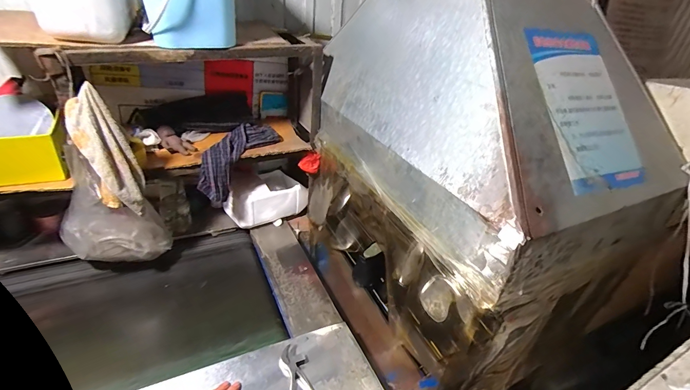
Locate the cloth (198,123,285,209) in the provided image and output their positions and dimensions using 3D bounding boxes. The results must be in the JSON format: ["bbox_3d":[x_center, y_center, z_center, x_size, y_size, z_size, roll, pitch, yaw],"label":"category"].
[{"bbox_3d":[-0.314,-0.121,0.978,0.121,0.113,0.312,15,49,15],"label":"cloth"}]

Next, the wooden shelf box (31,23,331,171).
[{"bbox_3d":[-0.370,-0.279,0.927,0.610,0.310,0.291,-12,36,-25],"label":"wooden shelf box"}]

